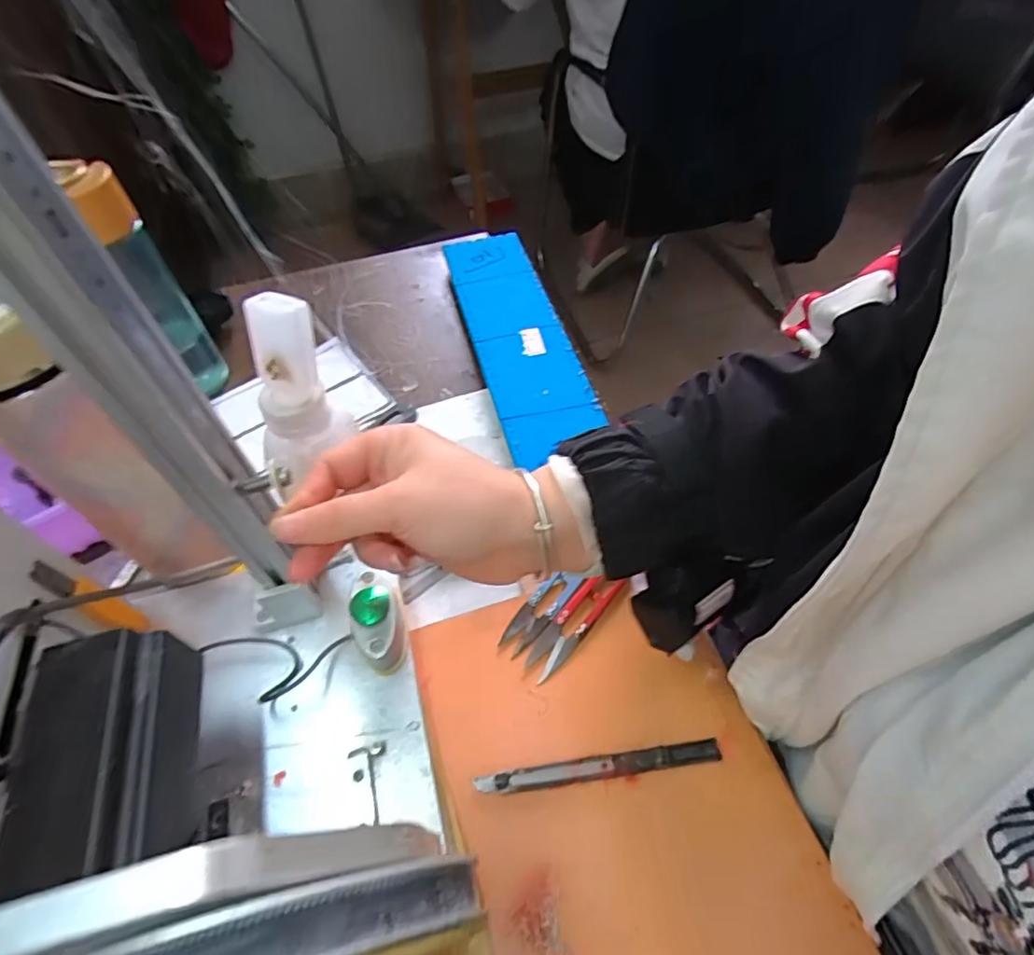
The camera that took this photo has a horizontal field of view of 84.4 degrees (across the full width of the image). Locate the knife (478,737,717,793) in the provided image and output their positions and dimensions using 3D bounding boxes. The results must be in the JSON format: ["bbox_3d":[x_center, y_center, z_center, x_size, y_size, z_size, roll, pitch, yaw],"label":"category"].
[{"bbox_3d":[0.046,0.162,0.319,0.137,0.006,0.012,-8,54,-3],"label":"knife"}]

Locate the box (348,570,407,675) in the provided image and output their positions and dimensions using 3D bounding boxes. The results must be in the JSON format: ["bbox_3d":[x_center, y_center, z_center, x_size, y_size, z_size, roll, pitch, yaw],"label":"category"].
[{"bbox_3d":[-0.082,0.087,0.343,0.030,0.034,0.050,-9,53,-4],"label":"box"}]

